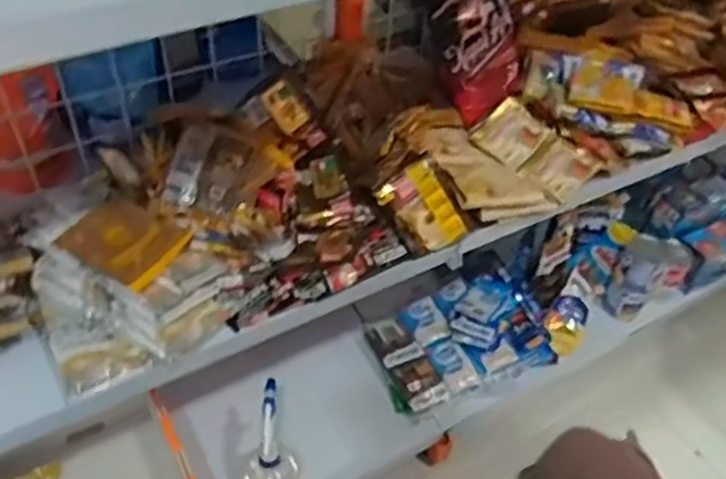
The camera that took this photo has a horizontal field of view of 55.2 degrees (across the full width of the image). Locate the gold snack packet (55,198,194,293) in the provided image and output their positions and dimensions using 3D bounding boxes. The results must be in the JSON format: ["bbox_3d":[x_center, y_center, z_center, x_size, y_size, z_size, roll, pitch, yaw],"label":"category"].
[{"bbox_3d":[-0.257,-0.002,0.753,0.112,0.014,0.099,24,42,15],"label":"gold snack packet"}]

